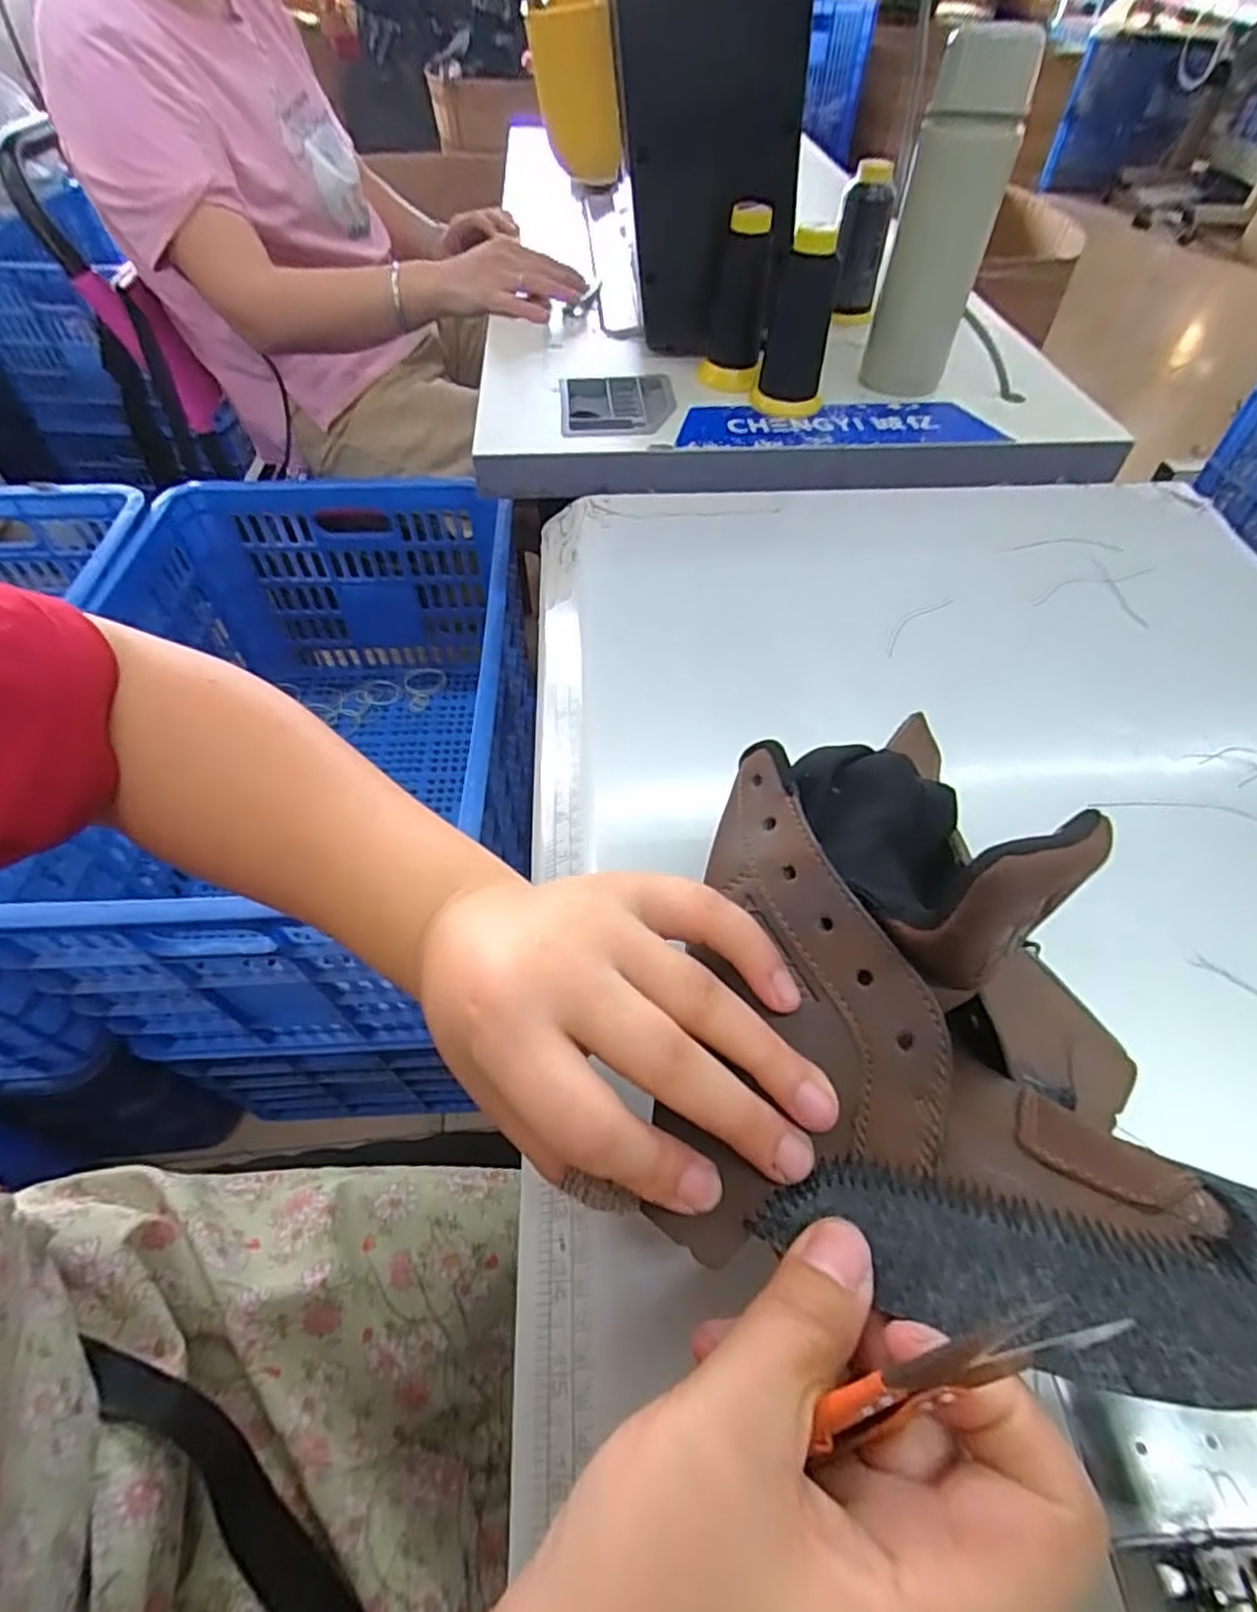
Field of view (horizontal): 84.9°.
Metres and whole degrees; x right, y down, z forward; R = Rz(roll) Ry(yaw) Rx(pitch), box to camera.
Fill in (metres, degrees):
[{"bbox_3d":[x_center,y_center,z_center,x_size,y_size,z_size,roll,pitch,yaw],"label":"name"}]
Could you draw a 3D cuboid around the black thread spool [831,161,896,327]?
[{"bbox_3d":[0.233,-0.562,0.689,0.047,0.113,0.053,12,53,8],"label":"black thread spool"}]

